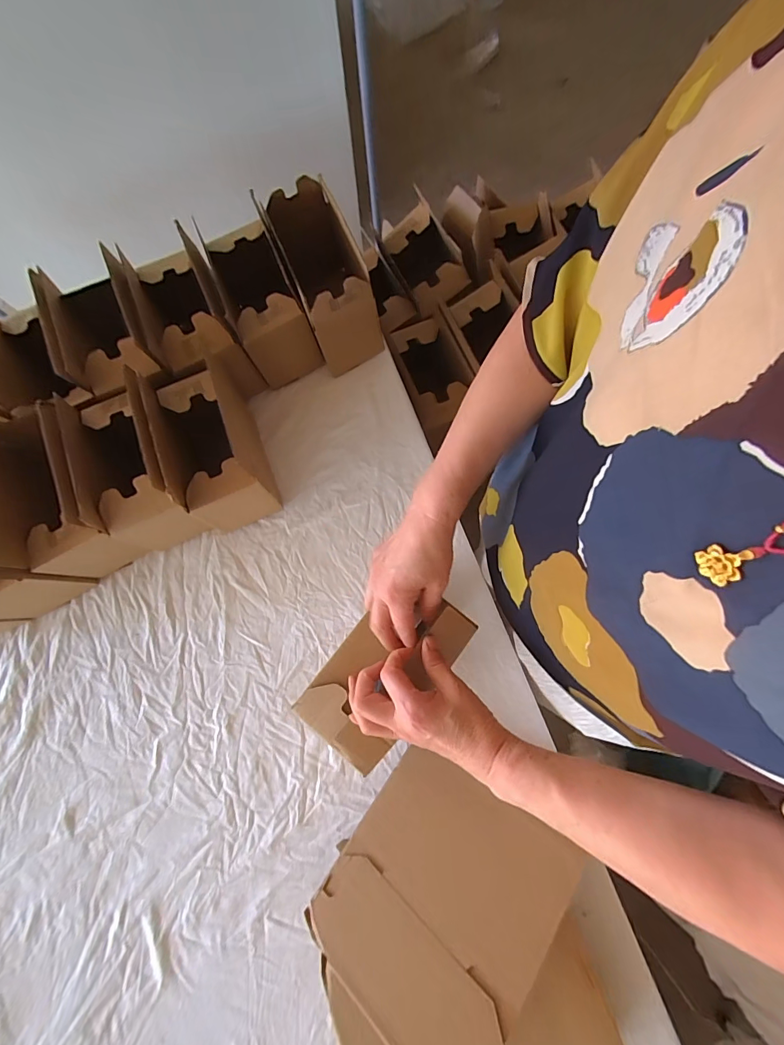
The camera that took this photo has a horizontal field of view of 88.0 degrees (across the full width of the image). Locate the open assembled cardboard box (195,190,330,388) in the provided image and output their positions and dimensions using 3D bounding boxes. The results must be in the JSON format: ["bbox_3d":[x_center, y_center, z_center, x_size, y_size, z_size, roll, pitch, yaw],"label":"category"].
[{"bbox_3d":[-0.210,-0.353,0.661,0.106,0.172,0.183,-25,77,-4],"label":"open assembled cardboard box"}]

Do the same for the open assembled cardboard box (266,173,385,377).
[{"bbox_3d":[-0.100,-0.384,0.659,0.121,0.181,0.213,-17,76,-2],"label":"open assembled cardboard box"}]

